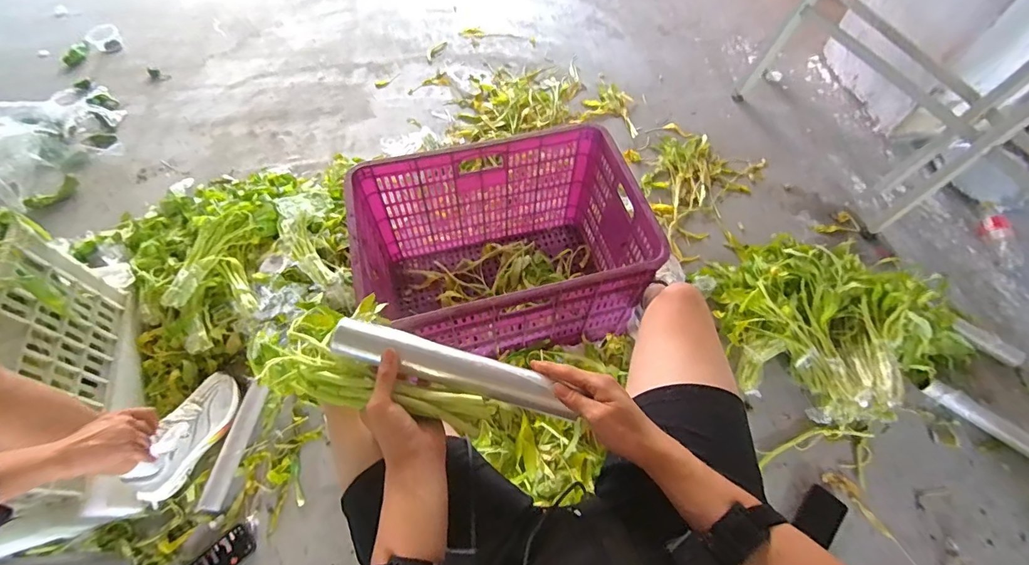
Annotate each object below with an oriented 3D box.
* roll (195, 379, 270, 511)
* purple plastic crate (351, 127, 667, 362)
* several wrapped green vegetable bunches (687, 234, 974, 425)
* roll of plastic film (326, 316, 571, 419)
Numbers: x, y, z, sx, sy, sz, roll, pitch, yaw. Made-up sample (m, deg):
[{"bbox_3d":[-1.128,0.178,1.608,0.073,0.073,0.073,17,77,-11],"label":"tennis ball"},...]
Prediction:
[{"bbox_3d":[-0.664,0.384,1.049,0.046,0.031,0.286,8,60,5],"label":"roll"},{"bbox_3d":[-0.033,-0.057,1.104,0.617,0.390,0.423,-13,62,-8],"label":"purple plastic crate"},{"bbox_3d":[0.827,0.067,1.161,0.567,0.191,0.540,-18,63,-10],"label":"several wrapped green vegetable bunches"},{"bbox_3d":[-0.074,0.105,0.526,0.281,0.043,0.041,19,63,-3],"label":"roll of plastic film"}]

